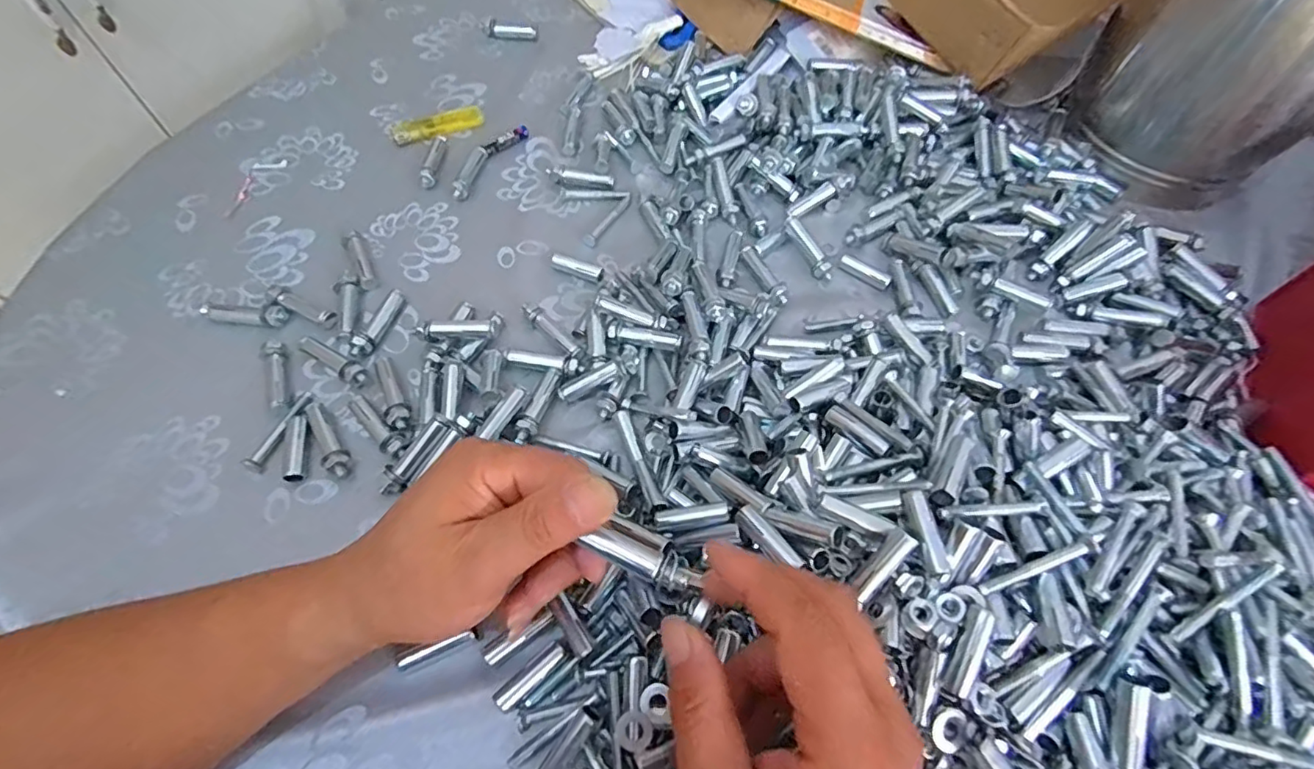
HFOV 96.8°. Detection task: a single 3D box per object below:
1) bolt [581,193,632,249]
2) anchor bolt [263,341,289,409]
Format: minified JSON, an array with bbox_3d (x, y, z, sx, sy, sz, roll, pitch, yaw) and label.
[{"bbox_3d":[-0.038,-0.127,0.450,0.010,0.005,0.060,27,64,14],"label":"bolt"},{"bbox_3d":[-0.243,-0.007,0.372,0.011,0.007,0.051,-20,63,-11],"label":"anchor bolt"}]

